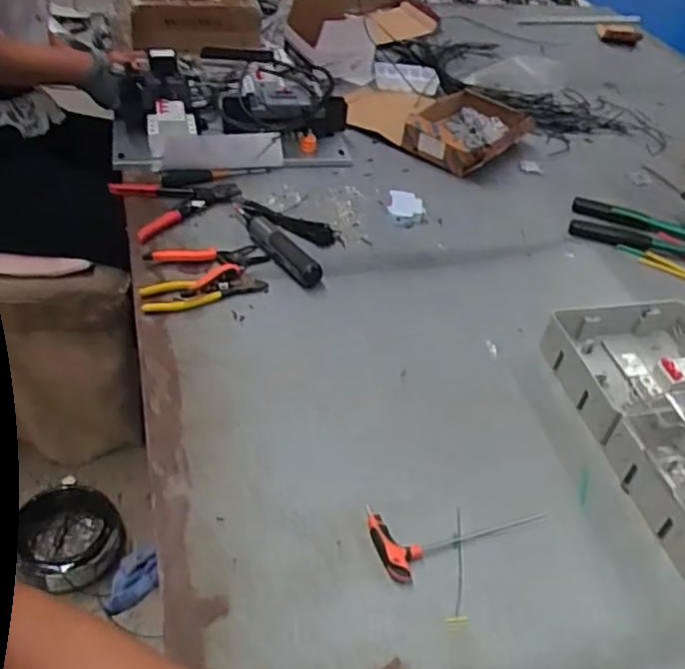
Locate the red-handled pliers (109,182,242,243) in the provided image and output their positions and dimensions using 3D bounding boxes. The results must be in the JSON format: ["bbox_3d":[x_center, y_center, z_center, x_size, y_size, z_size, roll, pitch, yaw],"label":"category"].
[{"bbox_3d":[-0.250,-0.212,1.071,0.182,0.015,0.161,-19,48,-25],"label":"red-handled pliers"}]

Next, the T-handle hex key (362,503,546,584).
[{"bbox_3d":[0.113,0.183,0.692,0.182,0.017,0.082,-15,47,-22],"label":"T-handle hex key"}]

